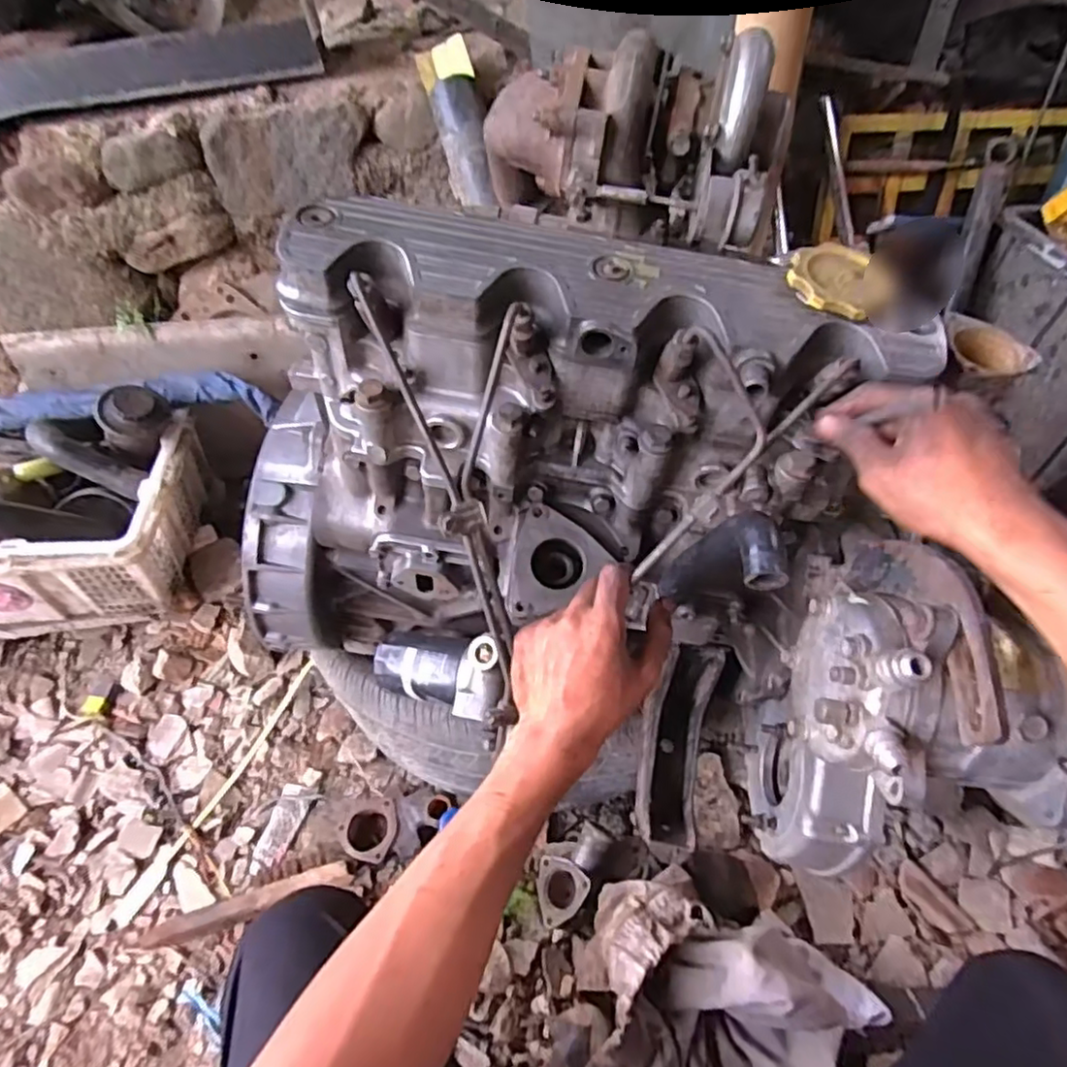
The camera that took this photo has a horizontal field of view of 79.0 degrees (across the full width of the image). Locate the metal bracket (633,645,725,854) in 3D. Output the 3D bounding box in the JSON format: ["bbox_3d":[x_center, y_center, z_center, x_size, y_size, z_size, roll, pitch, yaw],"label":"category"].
[{"bbox_3d":[0.157,0.221,0.719,0.073,0.099,0.212,11,89,15],"label":"metal bracket"}]

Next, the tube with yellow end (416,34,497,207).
[{"bbox_3d":[-0.108,-0.601,0.949,0.076,0.066,0.259,-14,87,-7],"label":"tube with yellow end"}]

